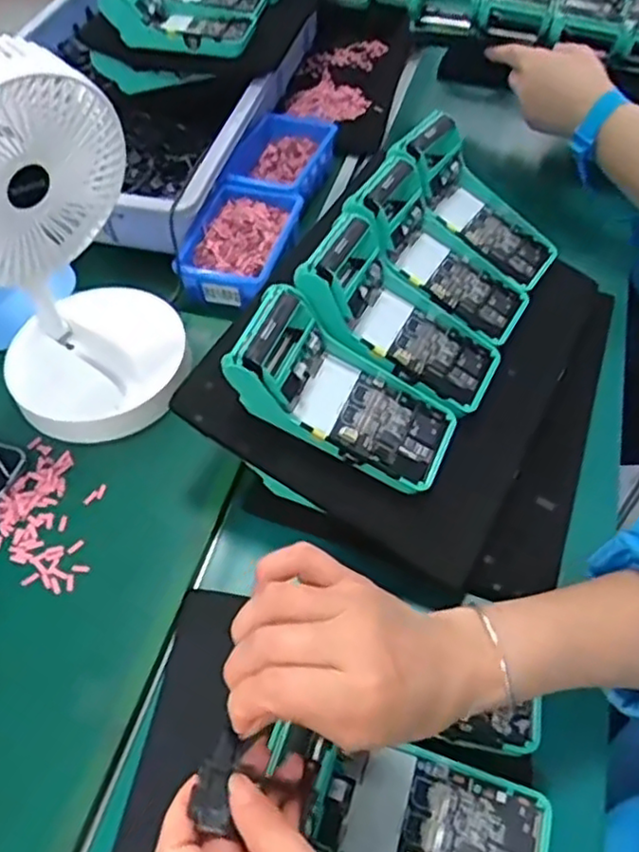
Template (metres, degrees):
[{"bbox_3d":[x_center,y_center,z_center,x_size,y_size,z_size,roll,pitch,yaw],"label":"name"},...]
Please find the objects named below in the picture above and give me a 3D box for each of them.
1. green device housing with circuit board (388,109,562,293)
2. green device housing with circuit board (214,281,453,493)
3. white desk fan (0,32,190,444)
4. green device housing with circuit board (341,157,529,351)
[{"bbox_3d":[0.135,-0.193,0.602,0.168,0.053,0.080,41,57,-16],"label":"green device housing with circuit board"},{"bbox_3d":[0.014,-0.020,0.498,0.172,0.062,0.082,32,53,-17],"label":"green device housing with circuit board"},{"bbox_3d":[-0.200,-0.129,0.513,0.152,0.277,0.143,-20,54,-12],"label":"white desk fan"},{"bbox_3d":[0.093,-0.139,0.575,0.173,0.058,0.083,40,57,-16],"label":"green device housing with circuit board"}]

